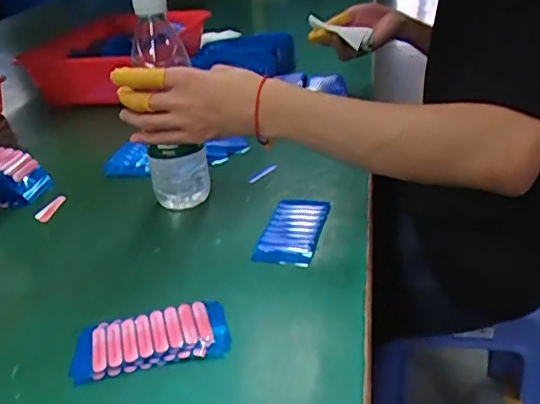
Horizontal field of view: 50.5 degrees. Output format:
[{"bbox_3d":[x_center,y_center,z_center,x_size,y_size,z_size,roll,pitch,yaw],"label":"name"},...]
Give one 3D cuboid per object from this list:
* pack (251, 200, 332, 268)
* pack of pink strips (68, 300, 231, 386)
[{"bbox_3d":[0.025,0.027,0.581,0.052,0.020,0.105,9,29,17],"label":"pack"},{"bbox_3d":[-0.094,0.106,0.453,0.120,0.010,0.069,-9,29,-16],"label":"pack of pink strips"}]

